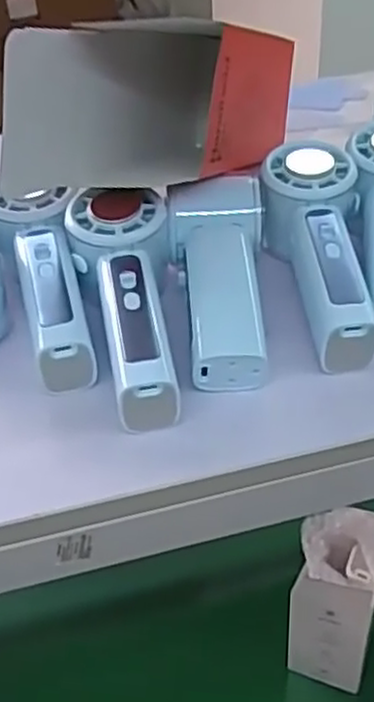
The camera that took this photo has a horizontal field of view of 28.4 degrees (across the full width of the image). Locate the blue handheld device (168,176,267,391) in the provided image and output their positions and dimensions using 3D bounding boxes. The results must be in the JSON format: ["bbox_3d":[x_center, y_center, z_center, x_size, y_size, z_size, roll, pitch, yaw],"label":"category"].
[{"bbox_3d":[0.020,-0.042,0.426,0.055,0.051,0.129,-3,44,-1],"label":"blue handheld device"}]

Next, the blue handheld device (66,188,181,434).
[{"bbox_3d":[-0.032,-0.025,0.410,0.057,0.059,0.150,-7,44,-5],"label":"blue handheld device"}]

